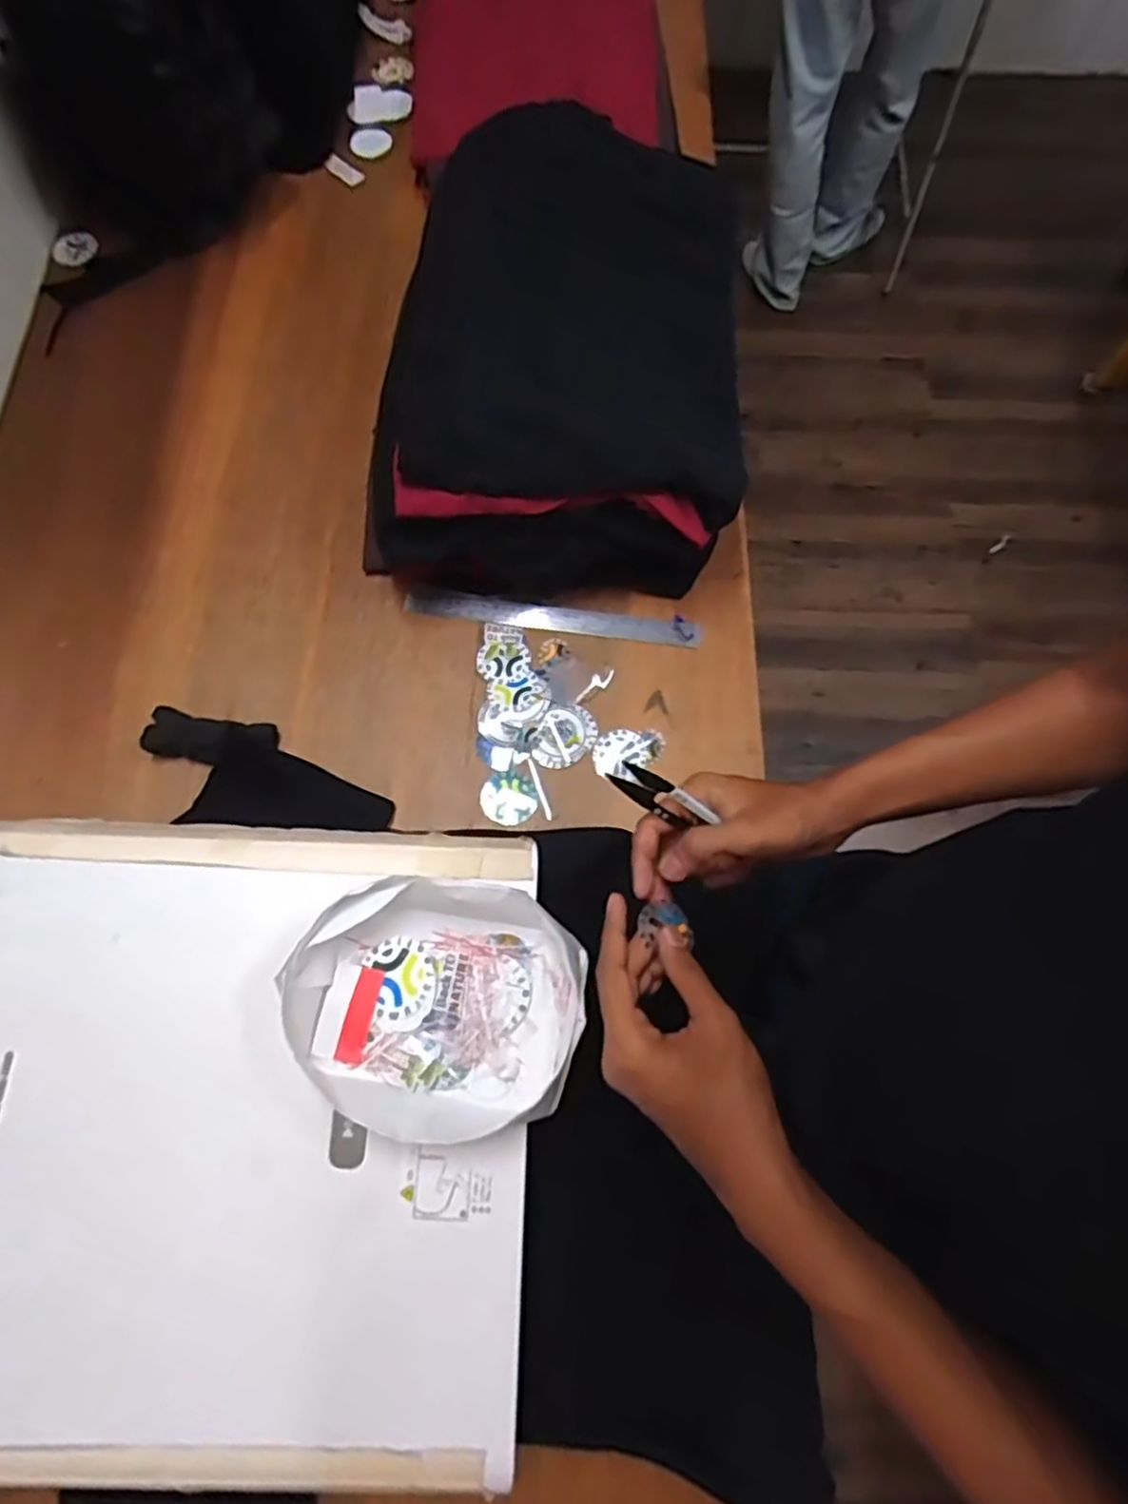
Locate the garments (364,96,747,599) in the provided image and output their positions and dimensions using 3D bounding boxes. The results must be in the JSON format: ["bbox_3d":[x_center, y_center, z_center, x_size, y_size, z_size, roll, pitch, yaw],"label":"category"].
[{"bbox_3d":[0.002,-0.435,0.805,0.358,0.172,0.529,4,72,0],"label":"garments"}]

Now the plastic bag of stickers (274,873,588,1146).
[{"bbox_3d":[-0.089,0.172,0.502,0.193,0.055,0.162,8,72,1],"label":"plastic bag of stickers"}]

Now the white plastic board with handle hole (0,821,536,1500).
[{"bbox_3d":[-0.282,0.248,0.502,0.503,0.024,0.403,2,72,-1],"label":"white plastic board with handle hole"}]

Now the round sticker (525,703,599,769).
[{"bbox_3d":[-0.001,-0.017,0.756,0.059,0.005,0.074,37,75,10],"label":"round sticker"}]

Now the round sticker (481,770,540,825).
[{"bbox_3d":[-0.055,0.047,0.742,0.059,0.007,0.053,19,72,5],"label":"round sticker"}]

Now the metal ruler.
[{"bbox_3d":[-0.011,-0.146,0.797,0.318,0.008,0.030,7,79,0],"label":"metal ruler"}]

